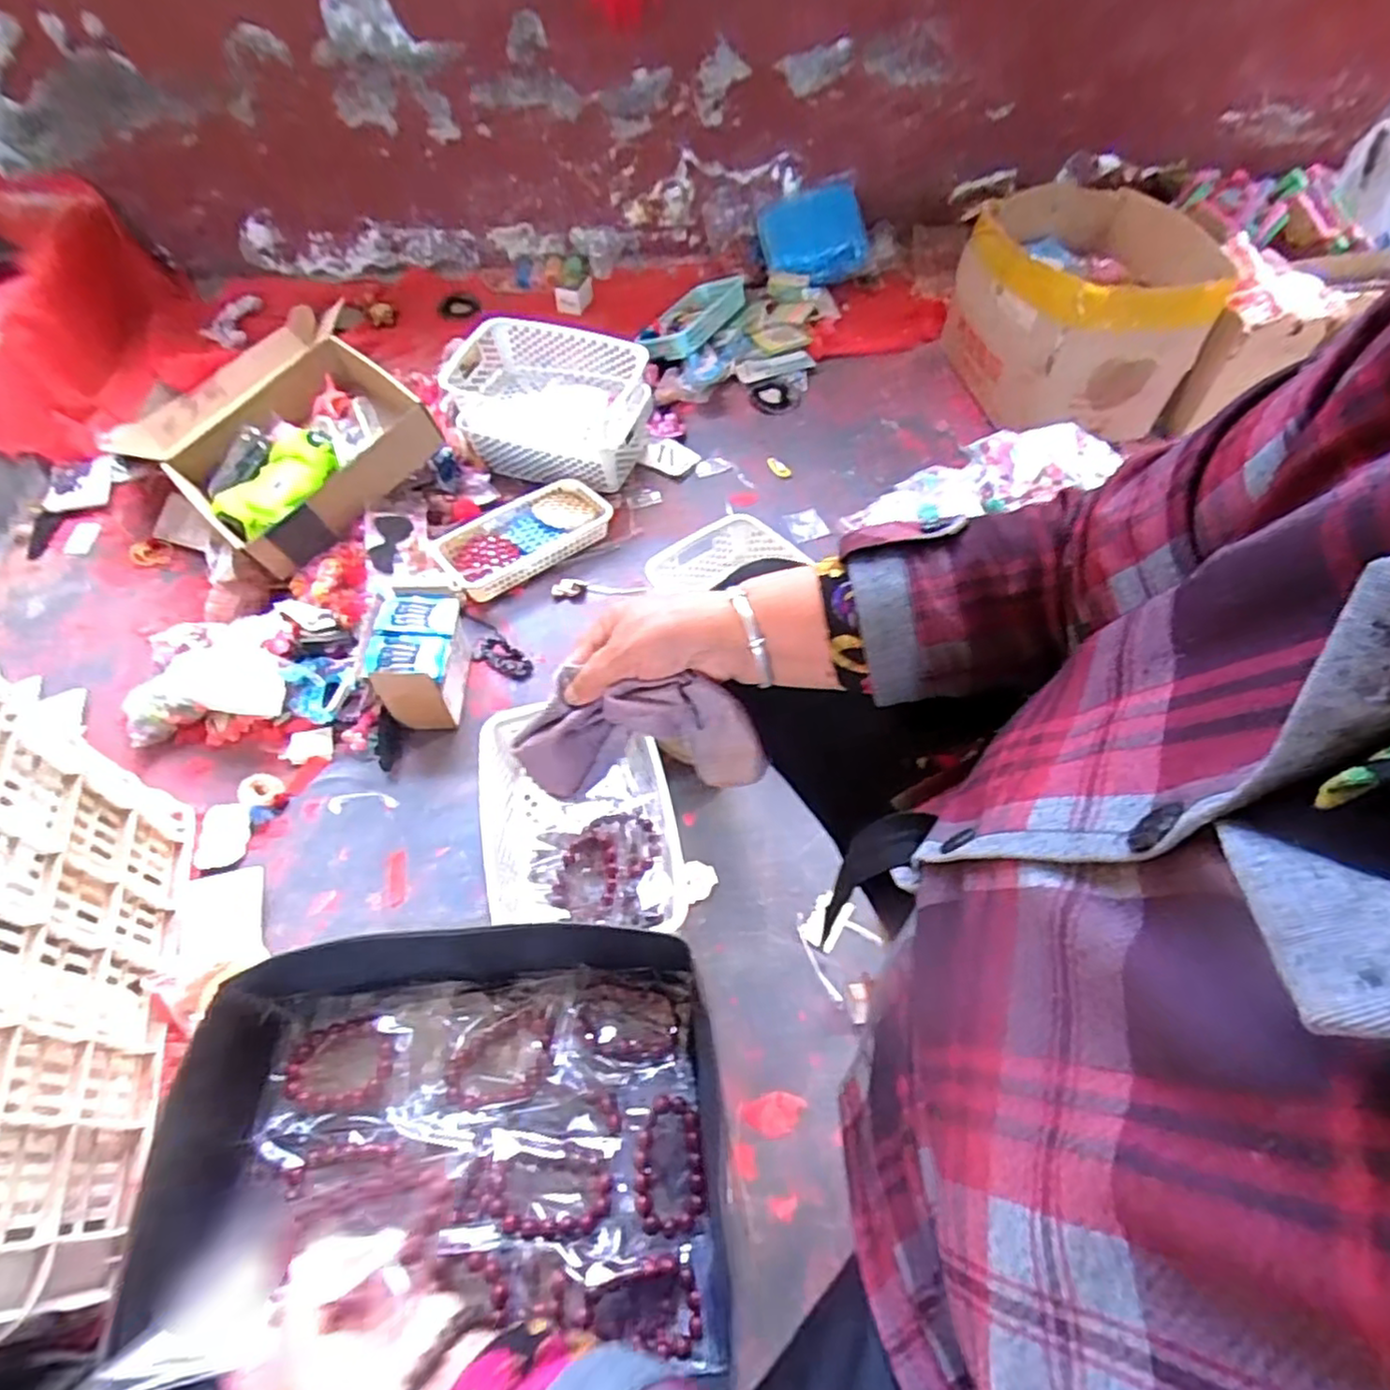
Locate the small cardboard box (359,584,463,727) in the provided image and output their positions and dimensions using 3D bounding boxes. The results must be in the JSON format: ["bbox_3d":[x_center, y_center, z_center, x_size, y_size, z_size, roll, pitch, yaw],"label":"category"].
[{"bbox_3d":[-0.357,-0.050,0.904,0.108,0.114,0.149,-5,55,-4],"label":"small cardboard box"}]

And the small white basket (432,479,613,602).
[{"bbox_3d":[-0.266,-0.251,1.094,0.278,0.043,0.148,-32,61,-21],"label":"small white basket"}]

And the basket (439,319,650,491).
[{"bbox_3d":[-0.243,-0.485,1.144,0.306,0.150,0.196,15,58,10],"label":"basket"}]

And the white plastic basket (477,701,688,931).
[{"bbox_3d":[-0.134,0.141,0.792,0.216,0.088,0.258,-7,56,-6],"label":"white plastic basket"}]

